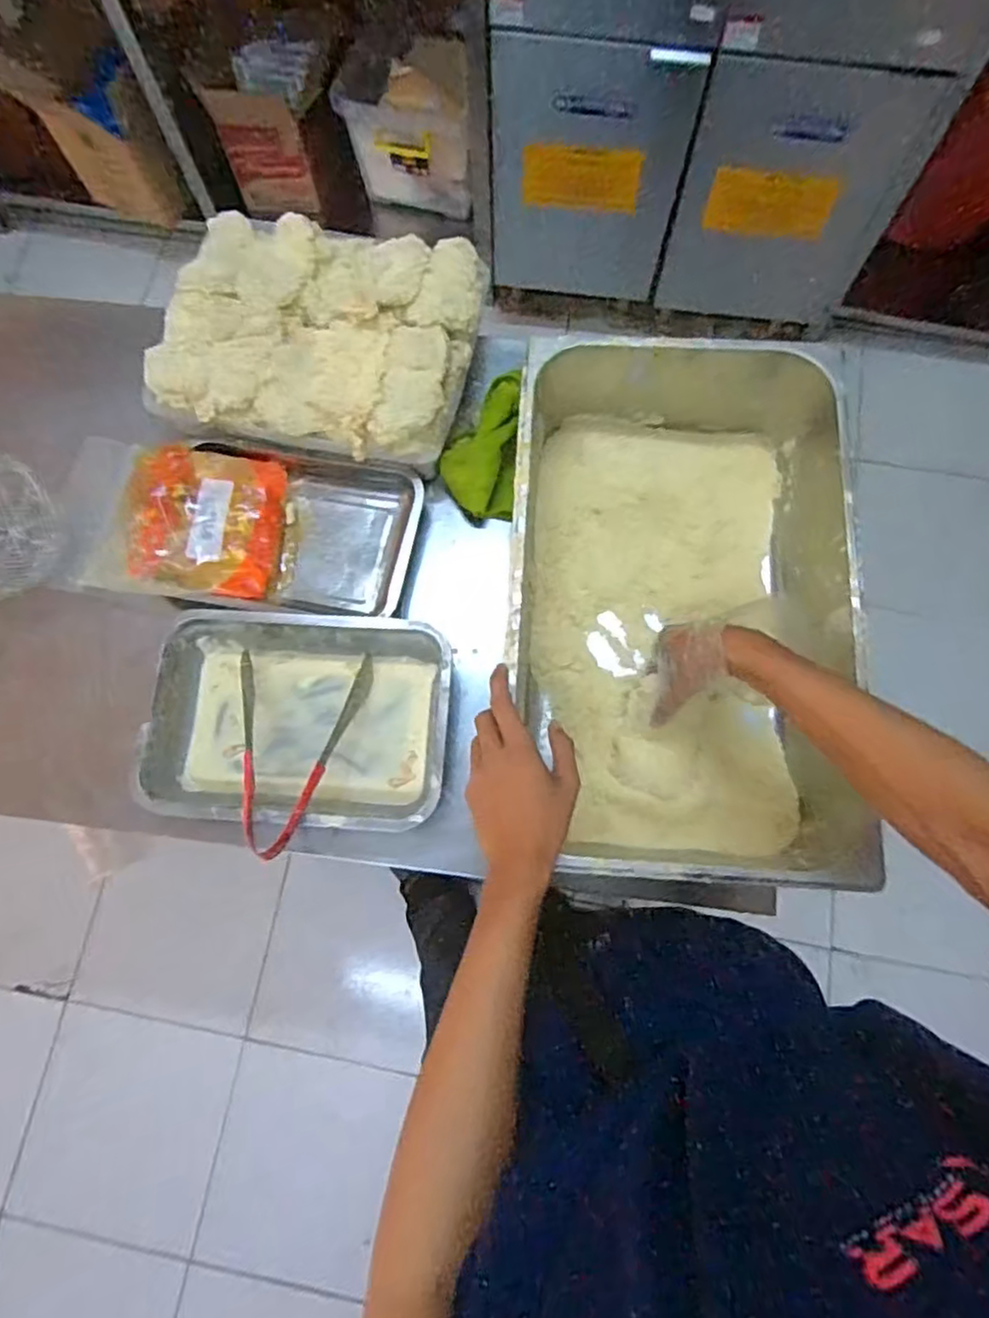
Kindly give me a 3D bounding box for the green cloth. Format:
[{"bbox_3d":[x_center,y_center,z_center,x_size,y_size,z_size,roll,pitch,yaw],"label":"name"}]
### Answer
[{"bbox_3d":[-0.013,-0.248,0.780,0.089,0.061,0.154,4,76,2],"label":"green cloth"}]

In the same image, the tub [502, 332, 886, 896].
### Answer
[{"bbox_3d":[0.179,-0.066,0.690,0.315,0.150,0.540,3,76,2],"label":"tub"}]

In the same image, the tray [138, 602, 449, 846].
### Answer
[{"bbox_3d":[-0.202,0.069,0.718,0.304,0.075,0.219,3,76,2],"label":"tray"}]

